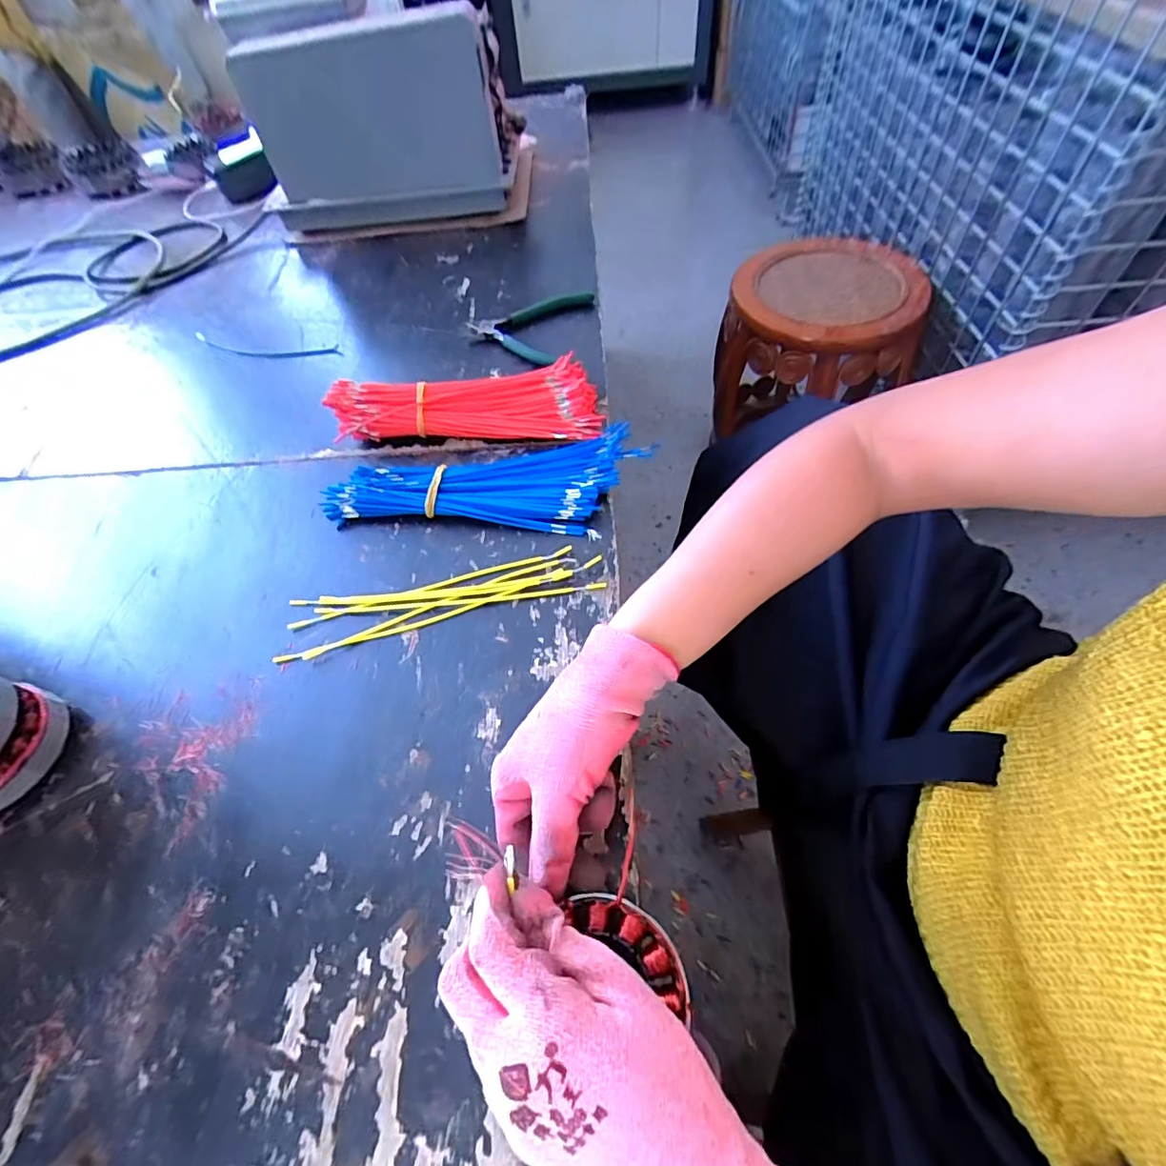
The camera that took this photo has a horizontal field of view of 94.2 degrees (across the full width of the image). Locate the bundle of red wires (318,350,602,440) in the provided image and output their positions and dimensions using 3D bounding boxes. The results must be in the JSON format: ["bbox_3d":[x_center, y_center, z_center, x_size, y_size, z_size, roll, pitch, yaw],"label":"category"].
[{"bbox_3d":[-0.111,-0.174,0.525,0.254,0.044,0.087,0,57,4],"label":"bundle of red wires"}]

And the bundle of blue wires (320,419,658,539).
[{"bbox_3d":[-0.085,-0.082,0.475,0.277,0.024,0.106,-5,57,1],"label":"bundle of blue wires"}]

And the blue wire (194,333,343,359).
[{"bbox_3d":[-0.377,-0.278,0.642,0.196,0.004,0.028,8,58,9],"label":"blue wire"}]

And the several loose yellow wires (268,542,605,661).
[{"bbox_3d":[-0.110,0.011,0.429,0.243,0.011,0.049,-12,57,-3],"label":"several loose yellow wires"}]

